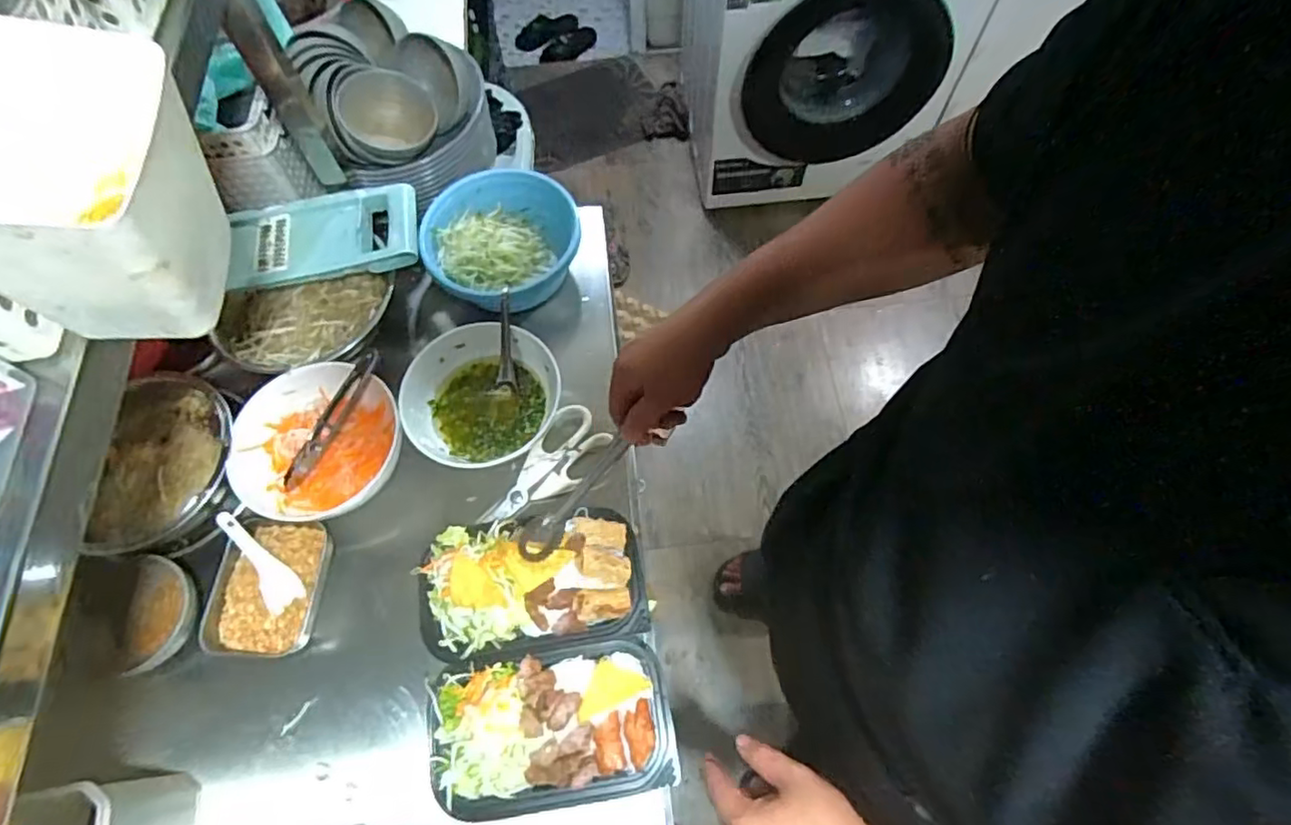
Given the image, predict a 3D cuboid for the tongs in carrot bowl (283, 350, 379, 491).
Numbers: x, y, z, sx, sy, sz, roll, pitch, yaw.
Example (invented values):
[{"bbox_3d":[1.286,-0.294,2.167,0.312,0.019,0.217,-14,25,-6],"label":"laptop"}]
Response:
[{"bbox_3d":[-0.340,0.008,0.679,0.022,0.028,0.173,32,90,14],"label":"tongs in carrot bowl"}]

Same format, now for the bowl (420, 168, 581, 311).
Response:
[{"bbox_3d":[-0.181,-0.212,0.787,0.183,0.066,0.181,0,66,0],"label":"bowl"}]

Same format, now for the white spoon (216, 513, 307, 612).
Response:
[{"bbox_3d":[-0.396,0.150,0.636,0.038,0.014,0.114,-35,97,-14],"label":"white spoon"}]

